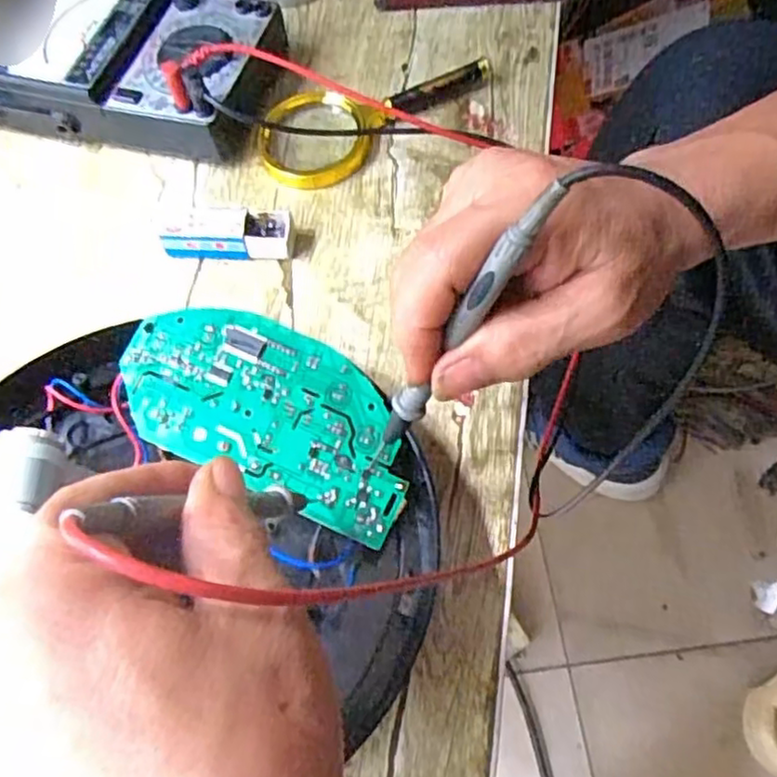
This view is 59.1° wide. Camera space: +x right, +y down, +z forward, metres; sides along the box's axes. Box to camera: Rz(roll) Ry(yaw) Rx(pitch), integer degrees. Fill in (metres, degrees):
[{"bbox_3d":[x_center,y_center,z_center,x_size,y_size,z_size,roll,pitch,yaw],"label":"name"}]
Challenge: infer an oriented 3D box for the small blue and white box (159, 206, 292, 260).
[{"bbox_3d":[-0.093,-0.088,0.391,0.072,0.022,0.022,-1,64,2],"label":"small blue and white box"}]

